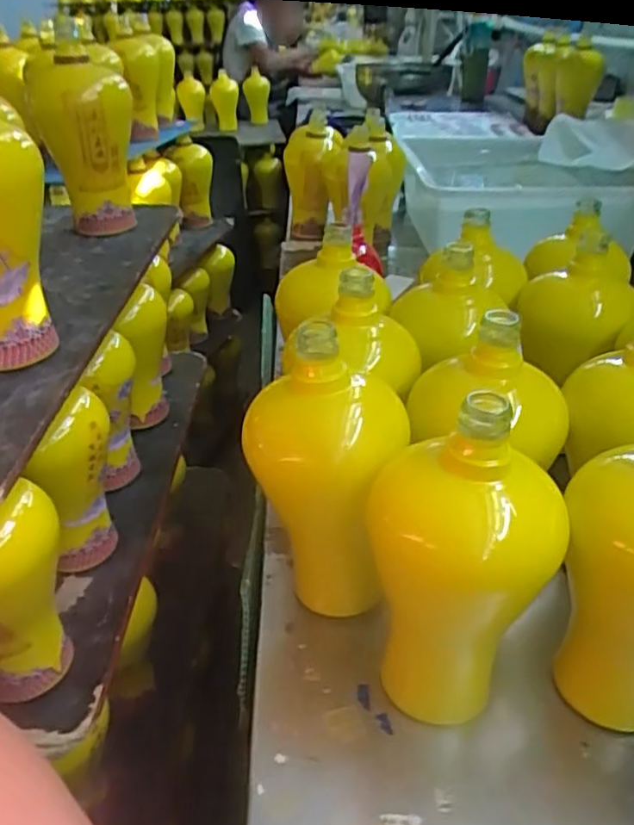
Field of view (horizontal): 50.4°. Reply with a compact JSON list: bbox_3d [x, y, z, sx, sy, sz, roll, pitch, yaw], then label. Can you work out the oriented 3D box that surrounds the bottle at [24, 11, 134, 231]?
[{"bbox_3d":[-0.233,-0.276,0.675,0.090,0.198,0.107,-13,34,-16],"label":"bottle"}]

